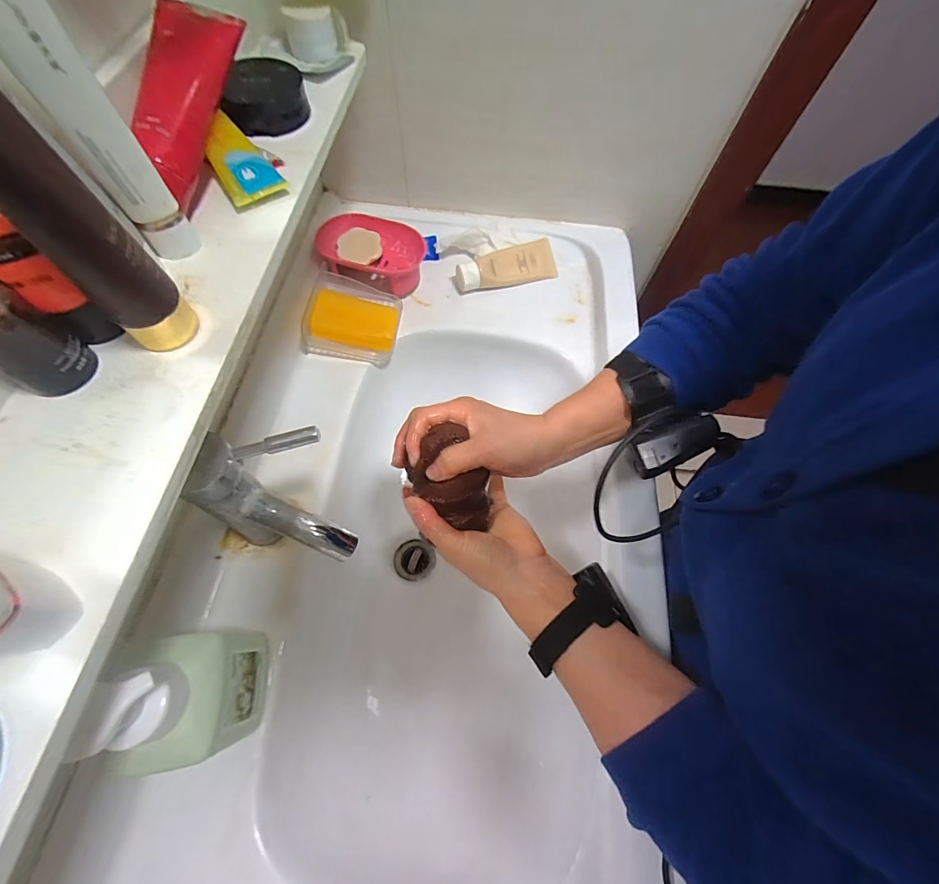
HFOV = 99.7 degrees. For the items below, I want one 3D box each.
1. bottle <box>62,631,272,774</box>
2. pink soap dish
[{"bbox_3d":[-0.218,0.187,0.298,0.064,0.171,0.090,-3,64,-3],"label":"bottle"},{"bbox_3d":[-0.142,-0.269,0.582,0.149,0.067,0.093,9,64,2],"label":"pink soap dish"}]

